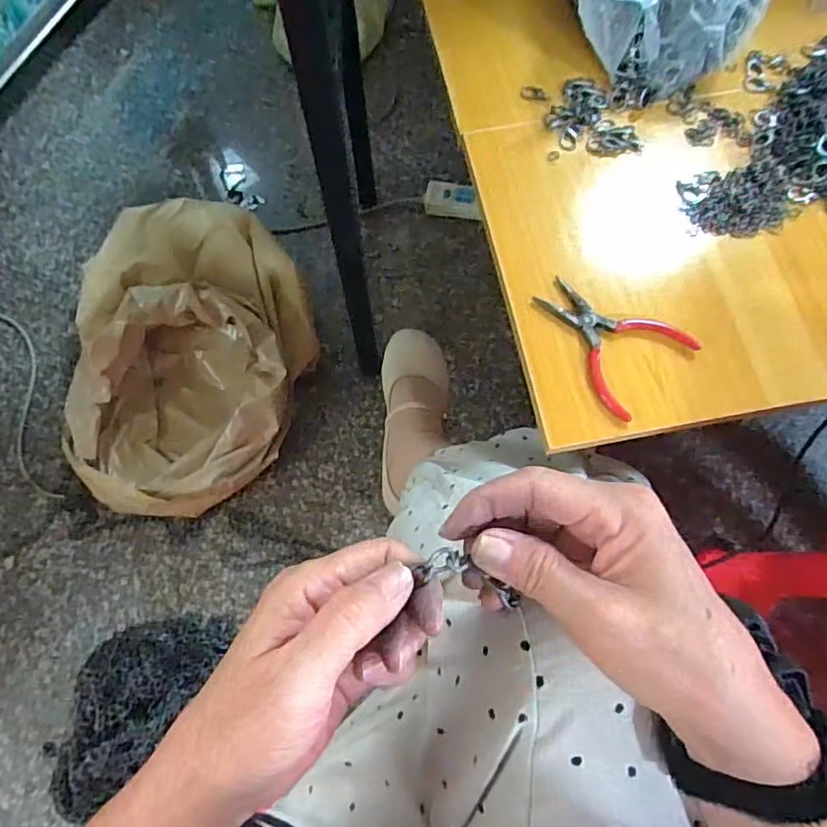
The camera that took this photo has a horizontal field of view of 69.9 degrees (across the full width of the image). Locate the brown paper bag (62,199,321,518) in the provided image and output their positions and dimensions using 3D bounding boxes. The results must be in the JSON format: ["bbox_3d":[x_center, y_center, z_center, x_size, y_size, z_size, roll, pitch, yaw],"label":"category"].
[{"bbox_3d":[-0.347,-0.086,0.912,0.354,0.152,0.477,5,70,3],"label":"brown paper bag"}]

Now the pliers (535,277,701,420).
[{"bbox_3d":[0.142,-0.058,0.443,0.085,0.011,0.110,-43,75,-14],"label":"pliers"}]

